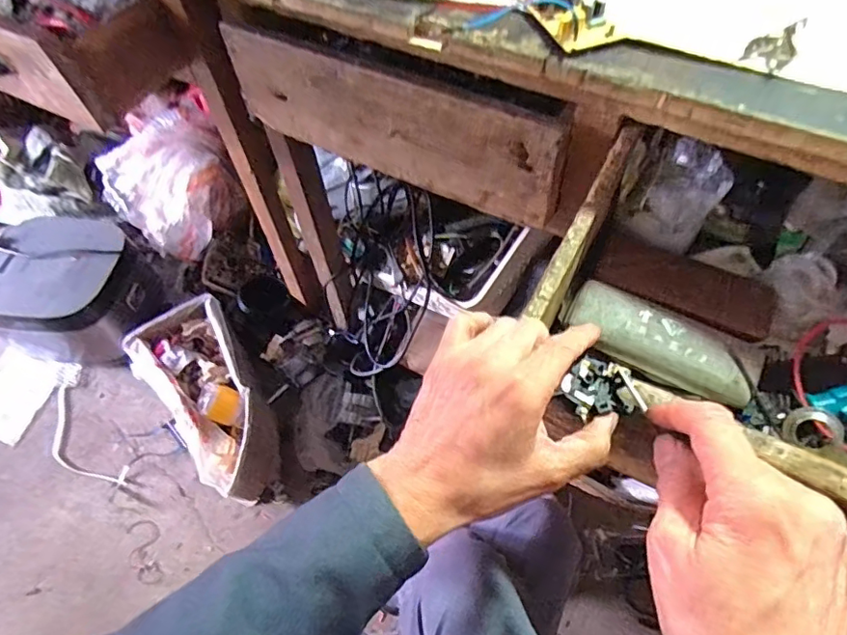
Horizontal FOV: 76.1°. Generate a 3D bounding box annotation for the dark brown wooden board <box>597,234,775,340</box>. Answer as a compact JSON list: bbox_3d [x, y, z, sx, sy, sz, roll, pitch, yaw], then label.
[{"bbox_3d":[0.222,-0.028,0.460,0.144,0.019,0.052,20,61,14],"label":"dark brown wooden board"}]

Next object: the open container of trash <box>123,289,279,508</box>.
[{"bbox_3d":[-0.386,0.170,1.059,0.200,0.174,0.407,-38,64,-19],"label":"open container of trash"}]

